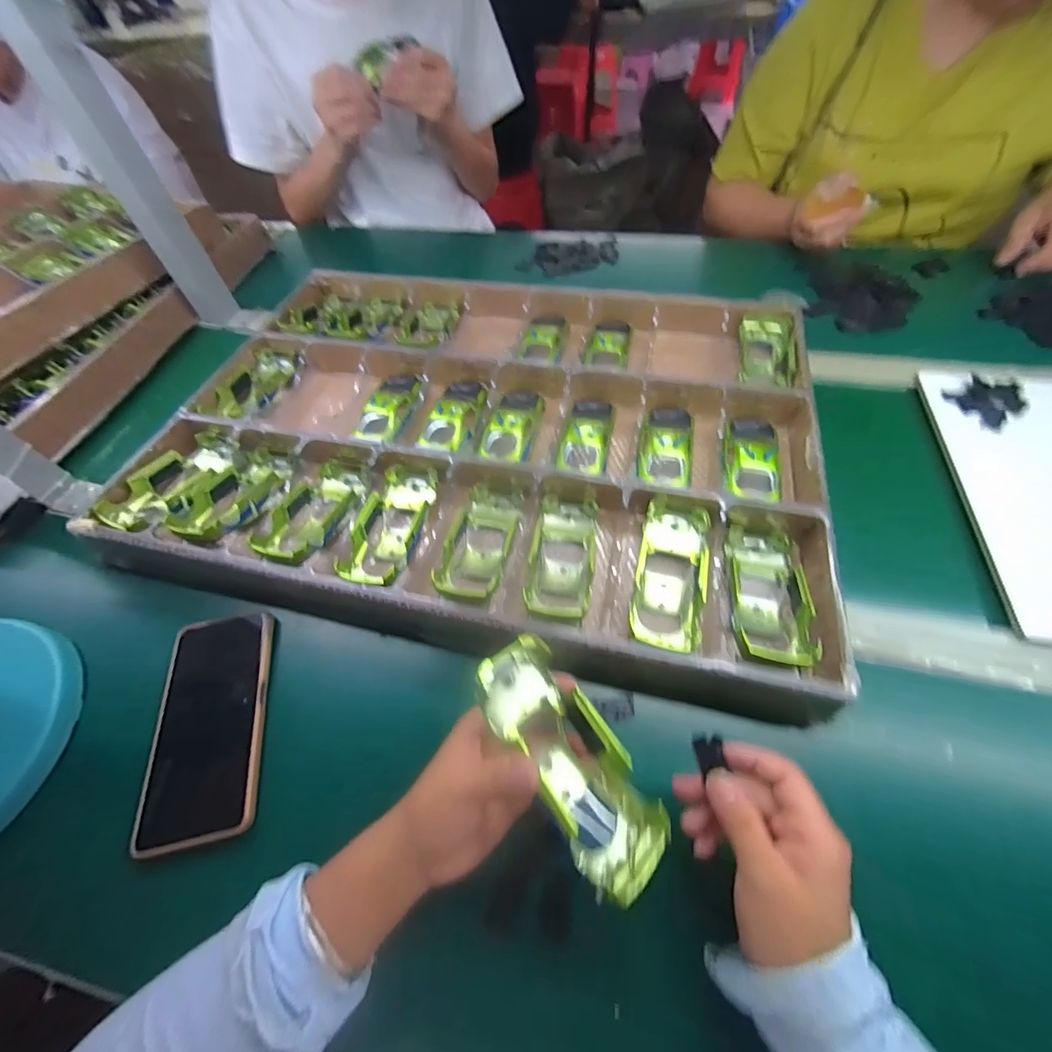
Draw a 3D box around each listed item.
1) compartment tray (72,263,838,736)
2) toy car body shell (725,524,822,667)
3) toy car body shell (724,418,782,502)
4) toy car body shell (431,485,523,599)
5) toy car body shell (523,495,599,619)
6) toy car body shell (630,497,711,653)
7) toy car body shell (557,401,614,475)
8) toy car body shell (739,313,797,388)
[{"bbox_3d":[-0.044,-0.110,0.477,0.644,0.051,0.463,10,58,11],"label":"compartment tray"},{"bbox_3d":[0.194,0.051,0.361,0.054,0.043,0.131,9,58,10],"label":"toy car body shell"},{"bbox_3d":[0.219,-0.065,0.434,0.050,0.032,0.115,10,58,11],"label":"toy car body shell"},{"bbox_3d":[-0.037,0.010,0.393,0.059,0.037,0.130,7,58,9],"label":"toy car body shell"},{"bbox_3d":[0.032,0.022,0.381,0.056,0.038,0.129,6,57,8],"label":"toy car body shell"},{"bbox_3d":[0.121,0.039,0.372,0.057,0.033,0.131,11,58,11],"label":"toy car body shell"},{"bbox_3d":[0.062,-0.087,0.457,0.047,0.034,0.105,9,58,10],"label":"toy car body shell"},{"bbox_3d":[0.280,-0.205,0.520,0.057,0.029,0.107,12,58,12],"label":"toy car body shell"}]

